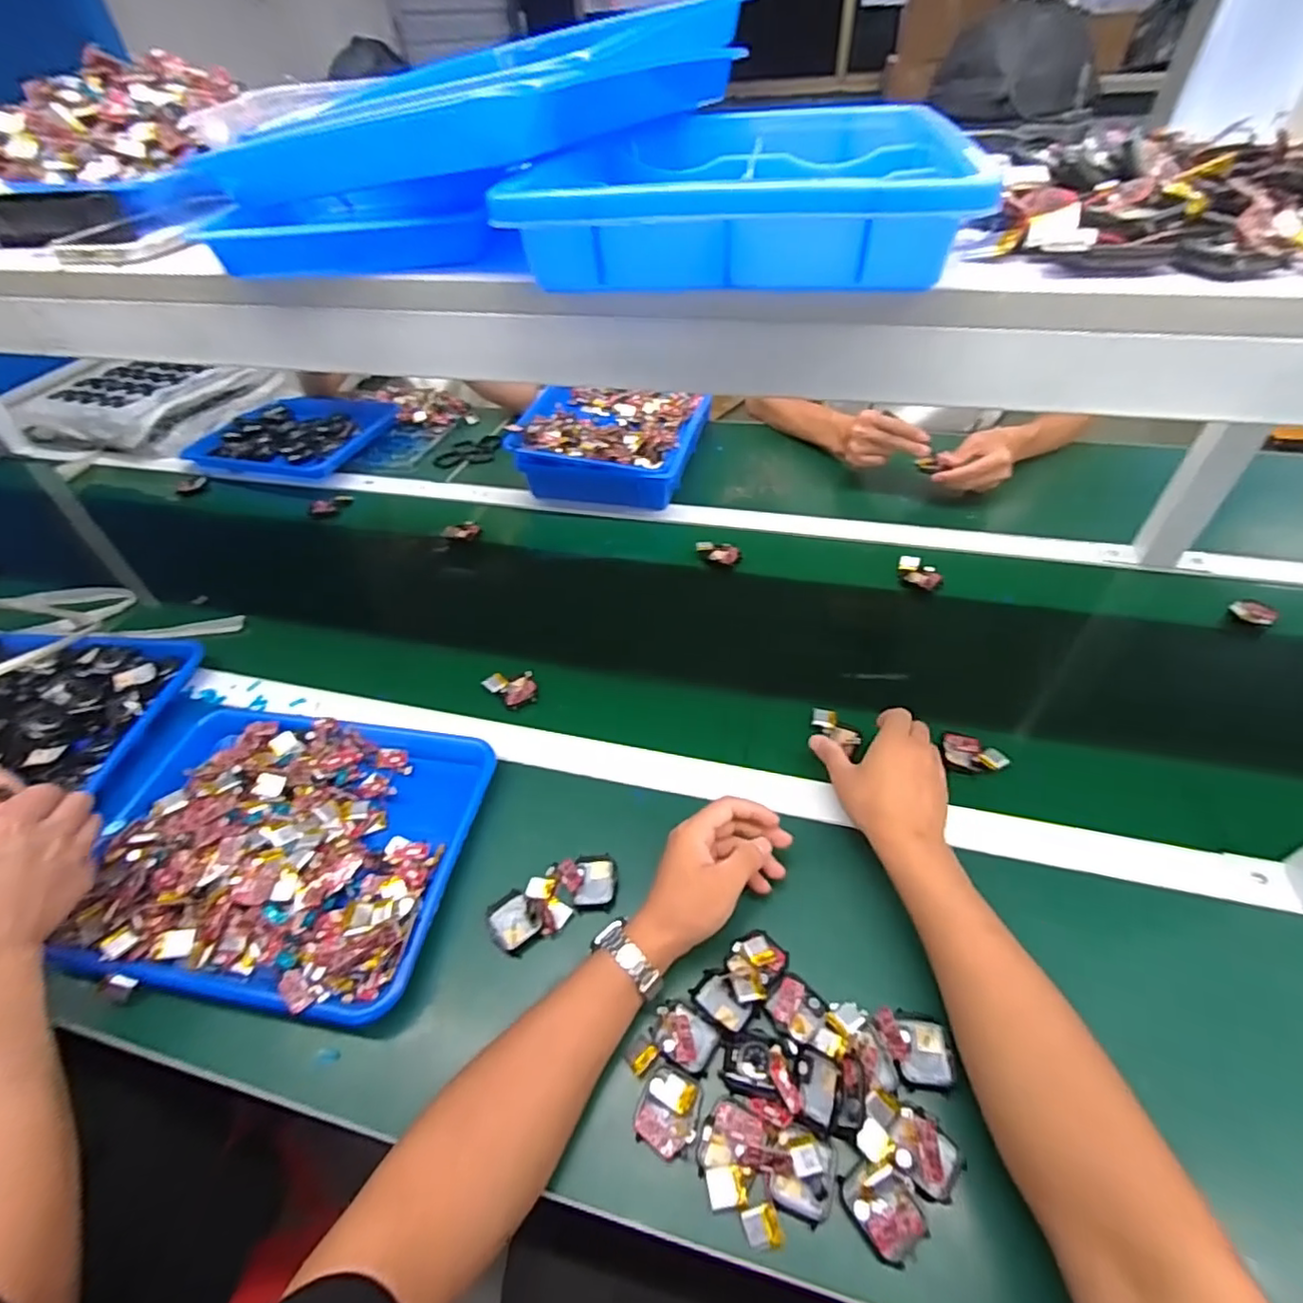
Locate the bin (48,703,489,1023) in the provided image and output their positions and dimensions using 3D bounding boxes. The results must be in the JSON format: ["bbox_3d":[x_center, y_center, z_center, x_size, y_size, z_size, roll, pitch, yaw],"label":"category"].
[{"bbox_3d":[-0.345,0.167,0.555,0.359,0.061,0.249,6,47,10],"label":"bin"}]

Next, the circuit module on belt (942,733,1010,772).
[{"bbox_3d":[0.310,0.098,0.592,0.056,0.017,0.034,24,52,25],"label":"circuit module on belt"}]

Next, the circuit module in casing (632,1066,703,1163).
[{"bbox_3d":[0.011,0.314,0.417,0.042,0.022,0.045,11,48,15],"label":"circuit module in casing"}]

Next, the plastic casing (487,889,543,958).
[{"bbox_3d":[-0.114,0.225,0.508,0.036,0.017,0.047,-27,50,-20],"label":"plastic casing"}]

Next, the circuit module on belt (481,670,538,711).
[{"bbox_3d":[-0.156,0.042,0.680,0.054,0.016,0.044,-14,47,-9],"label":"circuit module on belt"}]

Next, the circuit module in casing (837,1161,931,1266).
[{"bbox_3d":[0.141,0.337,0.372,0.036,0.014,0.046,-28,50,-21],"label":"circuit module in casing"}]

